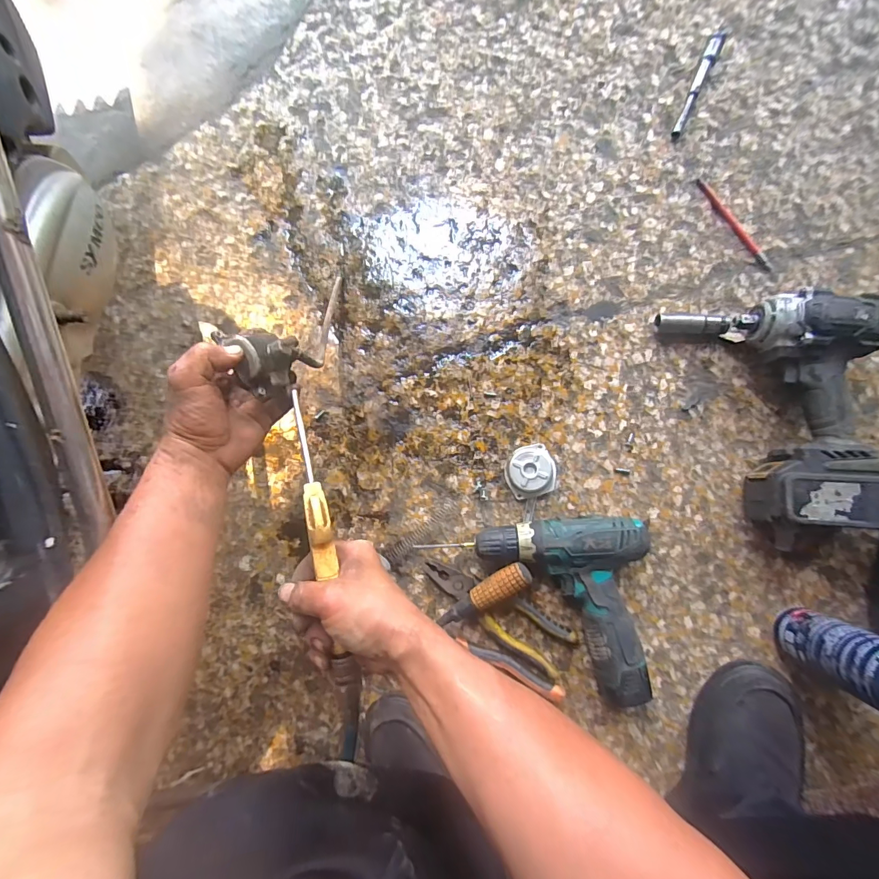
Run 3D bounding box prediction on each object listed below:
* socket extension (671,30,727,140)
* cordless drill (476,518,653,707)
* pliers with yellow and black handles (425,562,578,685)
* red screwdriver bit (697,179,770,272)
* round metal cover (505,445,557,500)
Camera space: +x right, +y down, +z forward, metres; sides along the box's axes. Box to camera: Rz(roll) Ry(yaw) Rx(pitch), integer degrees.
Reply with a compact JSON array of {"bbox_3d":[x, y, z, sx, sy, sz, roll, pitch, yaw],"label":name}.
[{"bbox_3d":[0.333,-0.455,0.529,0.017,0.019,0.135,22,88,9],"label":"socket extension"},{"bbox_3d":[0.138,0.187,0.474,0.186,0.052,0.197,1,85,7],"label":"cordless drill"},{"bbox_3d":[0.066,0.207,0.497,0.191,0.022,0.061,31,89,9],"label":"pliers with yellow and black handles"},{"bbox_3d":[0.371,-0.273,0.521,0.013,0.009,0.147,-30,82,4],"label":"red screwdriver bit"},{"bbox_3d":[0.113,0.039,0.511,0.061,0.022,0.061,-1,85,7],"label":"round metal cover"}]

